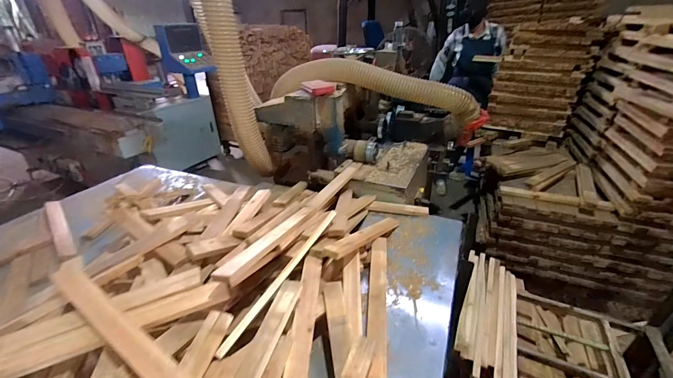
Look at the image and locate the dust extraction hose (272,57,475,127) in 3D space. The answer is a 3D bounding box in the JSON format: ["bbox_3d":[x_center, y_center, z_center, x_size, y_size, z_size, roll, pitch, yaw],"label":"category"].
[{"bbox_3d":[0.192,-0.578,1.776,1.200,0.287,0.151,7,29,15],"label":"dust extraction hose"}]

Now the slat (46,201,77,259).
[{"bbox_3d":[-1.118,0.146,1.233,0.054,0.035,0.468,-26,36,-37],"label":"slat"}]

